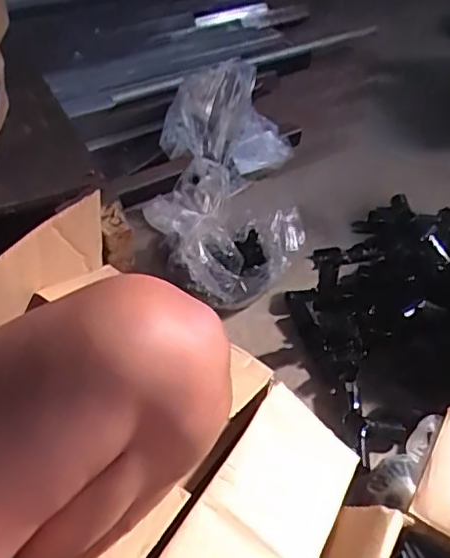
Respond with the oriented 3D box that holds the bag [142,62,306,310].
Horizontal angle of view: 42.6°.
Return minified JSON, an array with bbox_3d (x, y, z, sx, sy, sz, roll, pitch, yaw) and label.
[{"bbox_3d":[0.001,-0.202,1.031,0.245,0.139,0.532,5,48,-3],"label":"bag"}]

